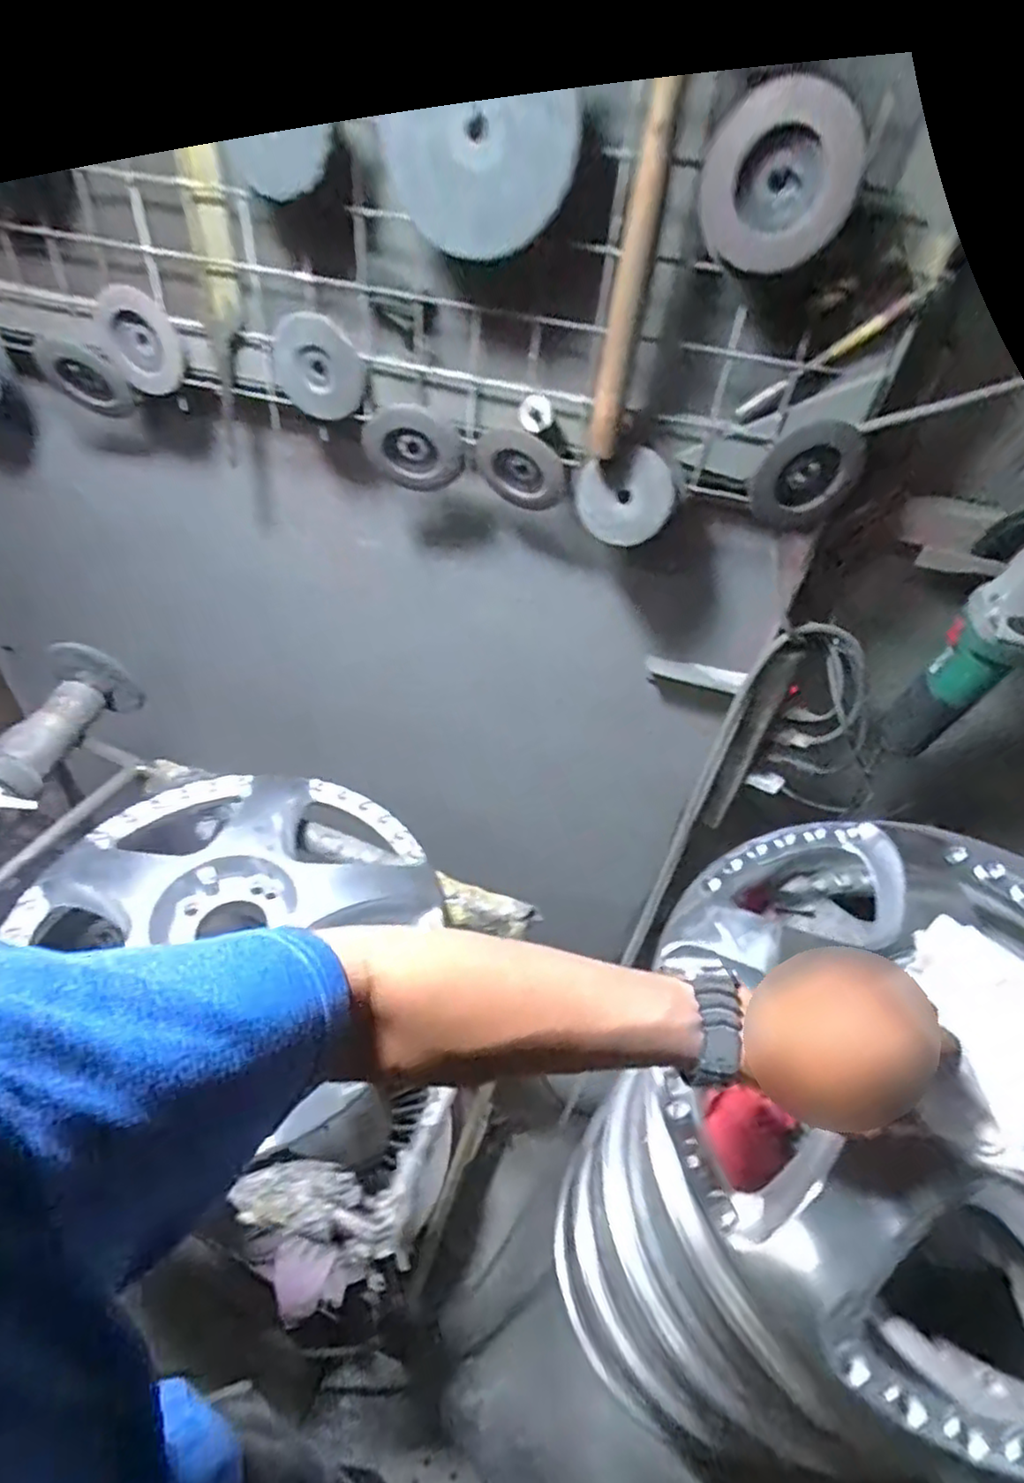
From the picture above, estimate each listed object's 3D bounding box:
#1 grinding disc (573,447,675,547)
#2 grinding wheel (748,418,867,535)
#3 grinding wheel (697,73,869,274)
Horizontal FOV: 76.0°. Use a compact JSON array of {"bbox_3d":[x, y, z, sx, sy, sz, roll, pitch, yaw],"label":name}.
[{"bbox_3d":[0.109,-0.235,0.636,0.093,0.084,0.010,-11,5,29],"label":"grinding disc"},{"bbox_3d":[0.267,-0.238,0.593,0.097,0.099,0.010,1,44,-7],"label":"grinding wheel"},{"bbox_3d":[0.187,-0.393,0.462,0.103,0.093,0.046,15,44,8],"label":"grinding wheel"}]

